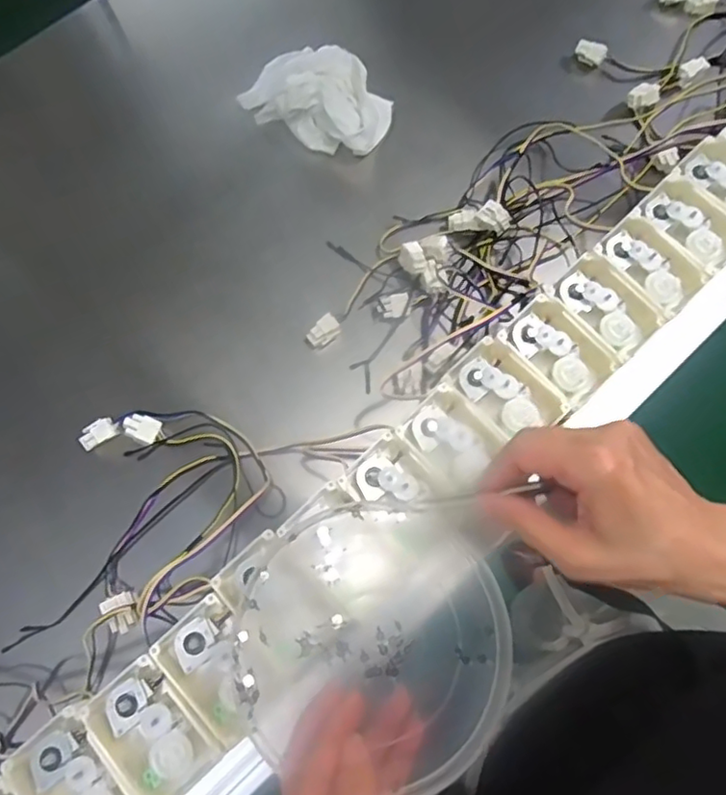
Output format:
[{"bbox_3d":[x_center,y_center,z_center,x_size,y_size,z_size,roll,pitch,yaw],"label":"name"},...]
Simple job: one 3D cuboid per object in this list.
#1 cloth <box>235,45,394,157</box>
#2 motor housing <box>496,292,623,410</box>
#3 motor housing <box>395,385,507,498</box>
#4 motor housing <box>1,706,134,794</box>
[{"bbox_3d":[-0.051,-0.344,0.675,0.173,0.048,0.106,27,74,9],"label":"cloth"},{"bbox_3d":[0.142,-0.031,0.443,0.049,0.033,0.075,-43,76,-13],"label":"motor housing"},{"bbox_3d":[0.062,0.029,0.418,0.050,0.024,0.065,-43,76,-13],"label":"motor housing"},{"bbox_3d":[-0.168,0.227,0.350,0.052,0.020,0.077,-40,75,-12],"label":"motor housing"}]

